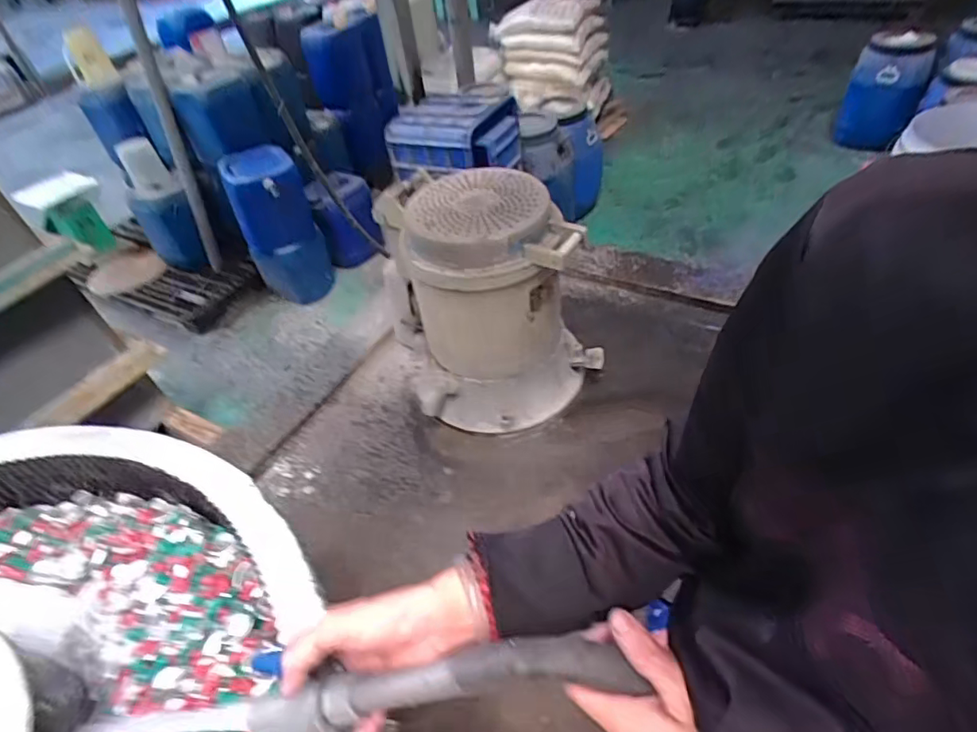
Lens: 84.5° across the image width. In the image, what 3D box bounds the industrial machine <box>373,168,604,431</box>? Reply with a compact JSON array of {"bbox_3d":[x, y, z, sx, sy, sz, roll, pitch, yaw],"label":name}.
[{"bbox_3d":[0.008,-0.218,1.712,0.616,0.673,0.531,-15,44,-5],"label":"industrial machine"}]

